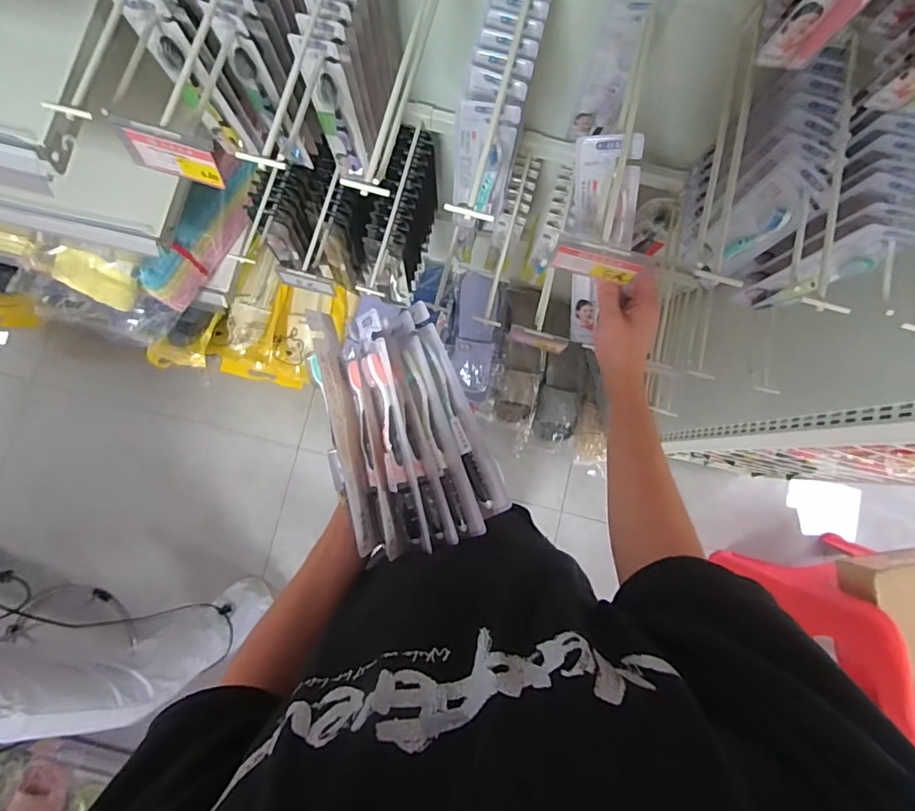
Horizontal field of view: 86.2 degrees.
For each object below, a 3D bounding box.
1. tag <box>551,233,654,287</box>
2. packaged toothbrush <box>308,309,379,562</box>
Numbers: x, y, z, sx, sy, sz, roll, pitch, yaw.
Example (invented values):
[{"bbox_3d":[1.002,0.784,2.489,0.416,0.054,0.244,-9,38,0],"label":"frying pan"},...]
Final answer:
[{"bbox_3d":[0.116,-0.120,0.407,0.072,0.050,0.009,15,83,0],"label":"tag"},{"bbox_3d":[-0.112,0.025,0.474,0.027,0.052,0.232,-13,87,-4],"label":"packaged toothbrush"}]

